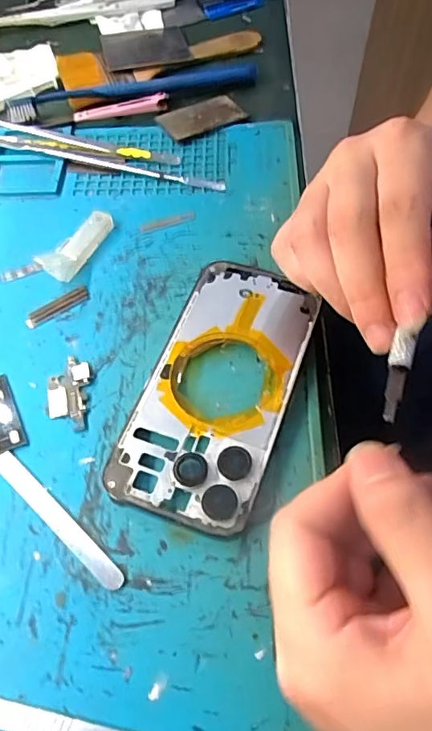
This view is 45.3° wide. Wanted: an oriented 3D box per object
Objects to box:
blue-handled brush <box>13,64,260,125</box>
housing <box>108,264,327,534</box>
[{"bbox_3d":[-0.060,-0.207,0.387,0.187,0.013,0.016,-13,60,-7],"label":"blue-handled brush"},{"bbox_3d":[0.002,0.009,0.262,0.069,0.012,0.143,18,61,11],"label":"housing"}]

